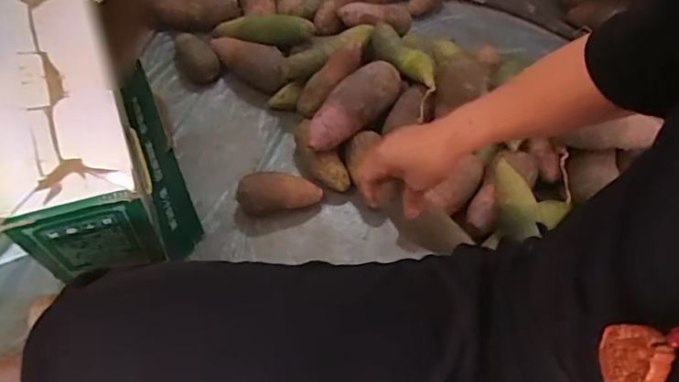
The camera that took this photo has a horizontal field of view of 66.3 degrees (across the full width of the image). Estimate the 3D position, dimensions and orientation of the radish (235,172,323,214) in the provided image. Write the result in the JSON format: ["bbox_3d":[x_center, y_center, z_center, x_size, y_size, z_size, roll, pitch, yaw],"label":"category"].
[{"bbox_3d":[-0.096,0.005,0.840,0.134,0.059,0.055,-4,56,-7],"label":"radish"}]

